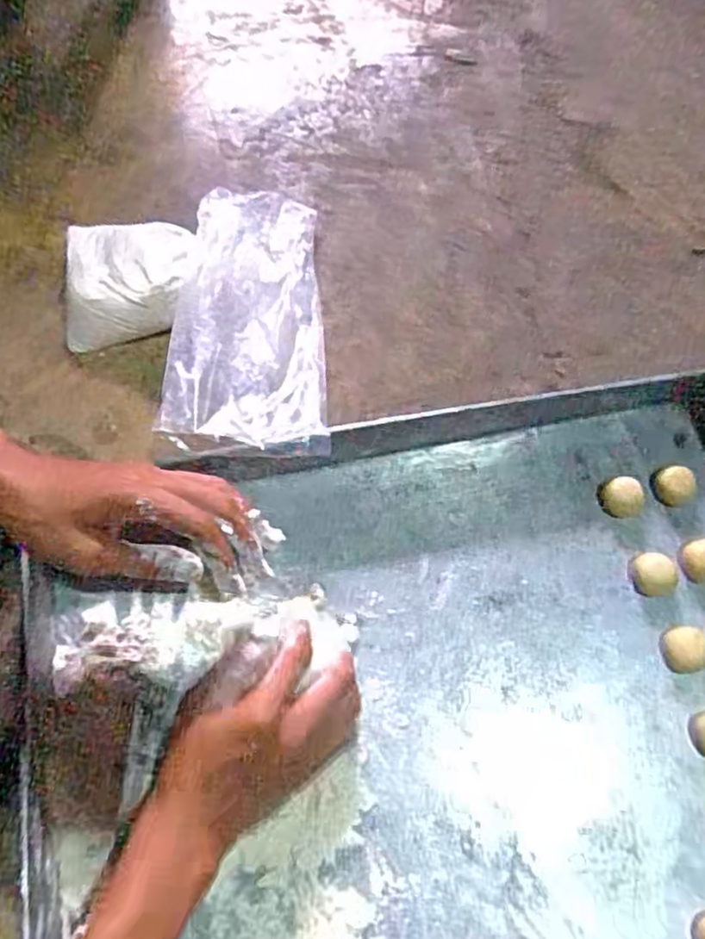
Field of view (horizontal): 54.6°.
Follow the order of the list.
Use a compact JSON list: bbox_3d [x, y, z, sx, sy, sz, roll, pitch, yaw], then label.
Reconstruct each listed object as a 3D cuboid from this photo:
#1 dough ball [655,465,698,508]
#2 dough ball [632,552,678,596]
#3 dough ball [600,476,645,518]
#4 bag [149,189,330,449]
[{"bbox_3d":[0.236,0.012,0.498,0.026,0.016,0.028,1,70,-1],"label":"dough ball"},{"bbox_3d":[0.215,0.075,0.485,0.025,0.017,0.030,-23,72,-10],"label":"dough ball"},{"bbox_3d":[0.195,0.020,0.490,0.022,0.020,0.027,-33,74,-13],"label":"dough ball"},{"bbox_3d":[-0.076,-0.115,0.524,0.110,0.061,0.228,1,70,-1],"label":"bag"}]

